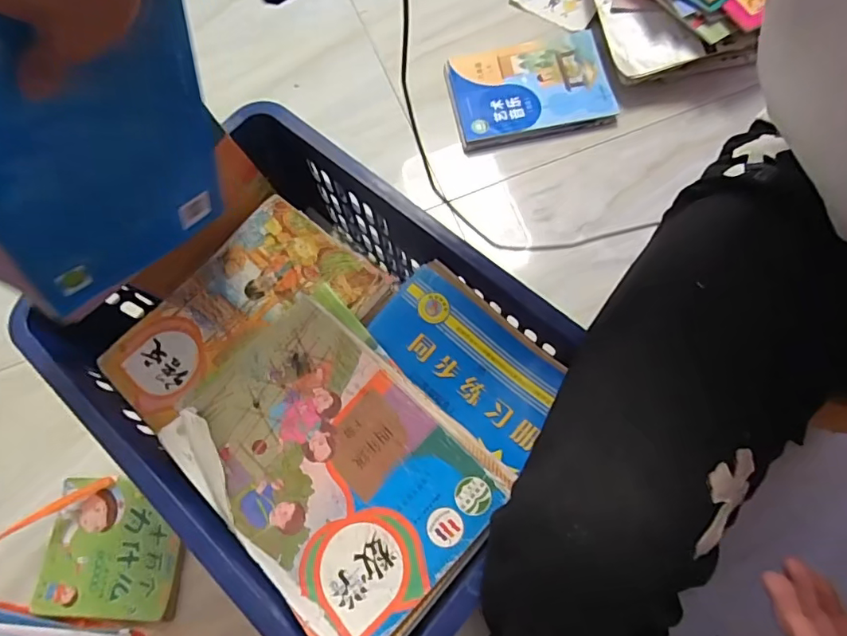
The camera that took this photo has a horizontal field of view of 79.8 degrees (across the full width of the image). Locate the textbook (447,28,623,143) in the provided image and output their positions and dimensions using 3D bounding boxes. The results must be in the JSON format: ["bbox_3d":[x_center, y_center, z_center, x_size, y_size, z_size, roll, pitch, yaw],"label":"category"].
[{"bbox_3d":[0.183,-0.406,0.876,0.254,0.011,0.185,-10,70,1],"label":"textbook"}]

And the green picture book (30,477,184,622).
[{"bbox_3d":[-0.417,0.307,0.679,0.188,0.009,0.170,0,69,3],"label":"green picture book"}]

